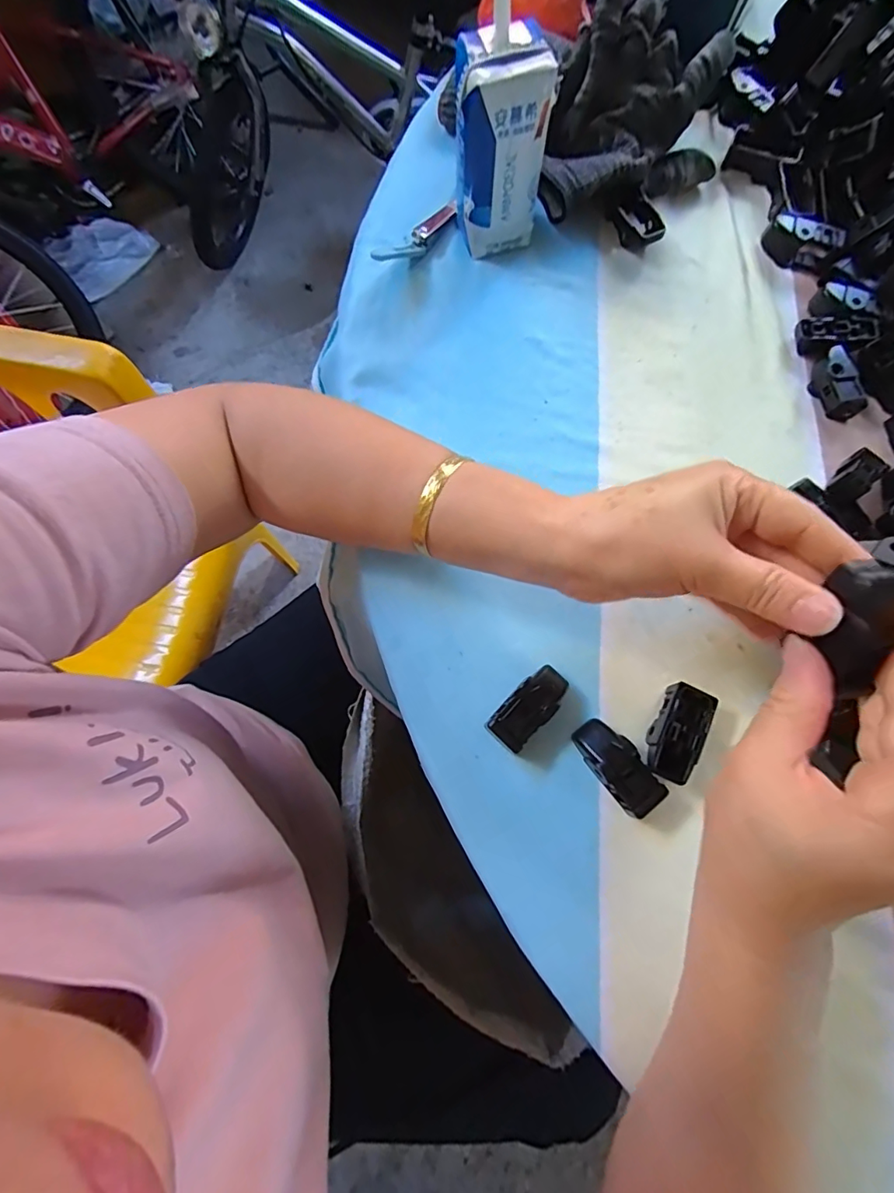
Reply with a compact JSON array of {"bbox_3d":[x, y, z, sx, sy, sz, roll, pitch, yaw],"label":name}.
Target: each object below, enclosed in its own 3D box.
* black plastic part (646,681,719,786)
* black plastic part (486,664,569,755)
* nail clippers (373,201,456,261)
[{"bbox_3d":[0.120,0.071,0.263,0.022,0.018,0.048,28,76,6],"label":"black plastic part"},{"bbox_3d":[0.044,0.058,0.266,0.023,0.016,0.049,42,78,10],"label":"black plastic part"},{"bbox_3d":[-0.018,-0.251,0.349,0.076,0.010,0.017,-43,80,-11],"label":"nail clippers"}]

